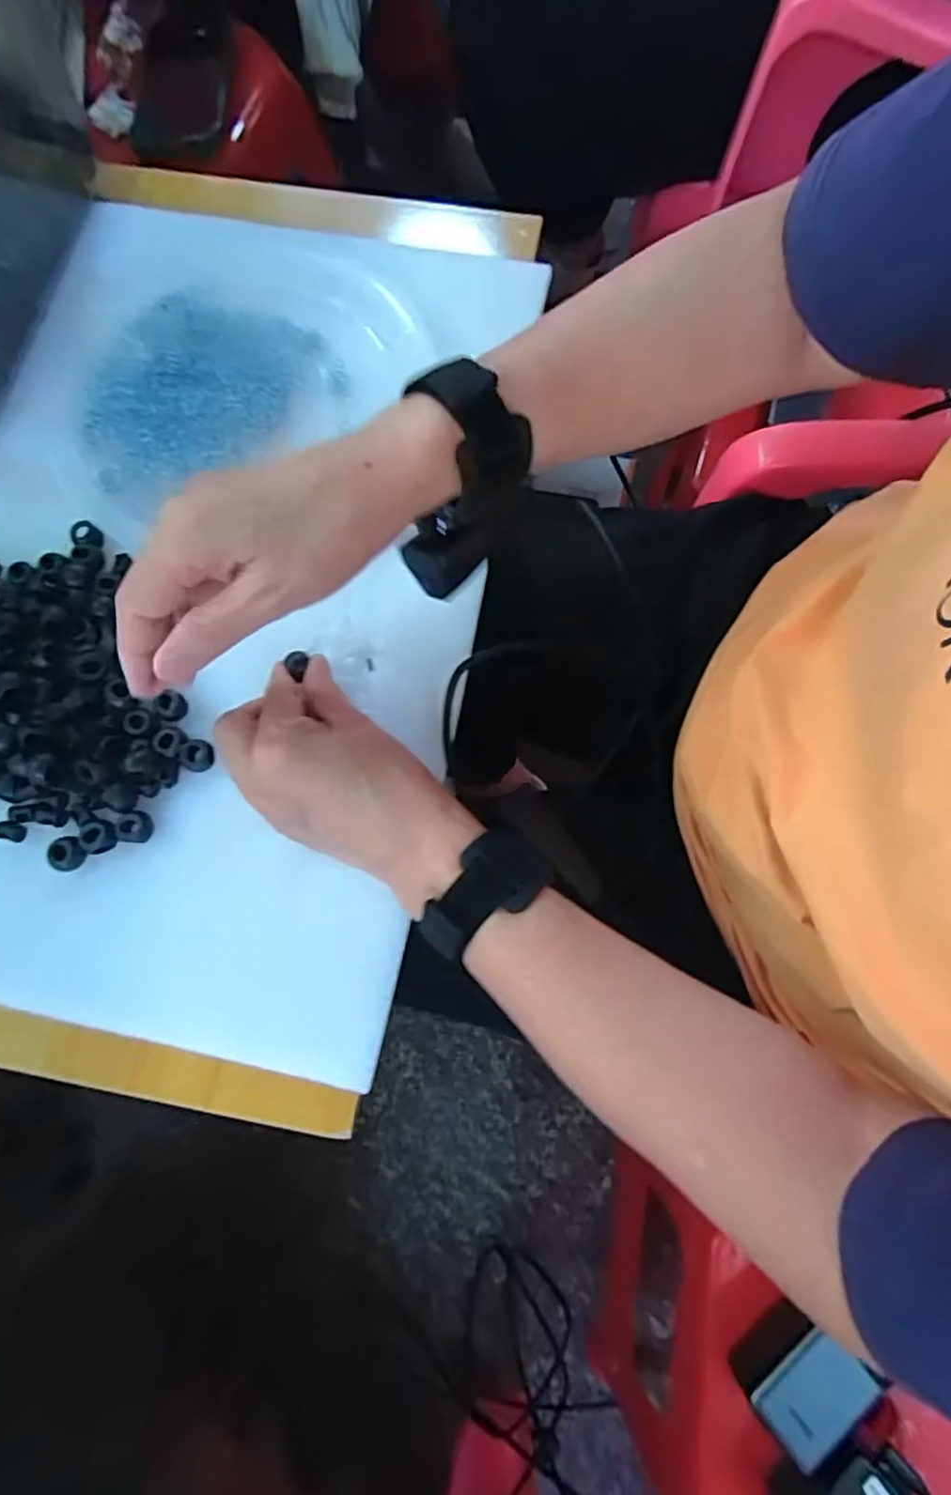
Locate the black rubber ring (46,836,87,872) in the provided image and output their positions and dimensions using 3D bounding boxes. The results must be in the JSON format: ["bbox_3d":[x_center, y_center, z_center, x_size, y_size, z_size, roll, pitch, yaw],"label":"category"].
[{"bbox_3d":[-0.222,0.057,0.348,0.018,0.008,0.019,0,74,1],"label":"black rubber ring"}]

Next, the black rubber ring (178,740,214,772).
[{"bbox_3d":[-0.158,0.004,0.363,0.017,0.009,0.018,0,74,1],"label":"black rubber ring"}]

